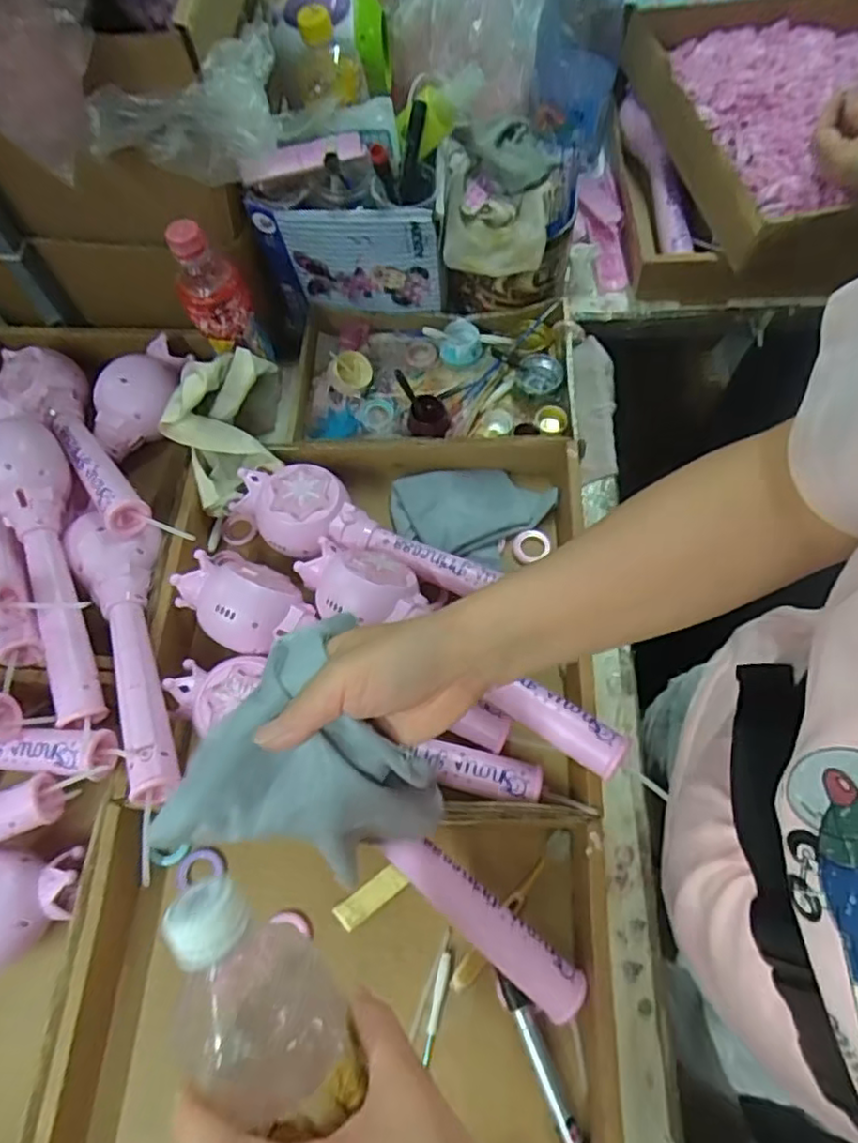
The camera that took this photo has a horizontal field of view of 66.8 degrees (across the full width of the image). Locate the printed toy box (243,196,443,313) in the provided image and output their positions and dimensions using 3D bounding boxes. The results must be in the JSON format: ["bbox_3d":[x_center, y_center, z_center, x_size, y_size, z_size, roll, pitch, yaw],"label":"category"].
[{"bbox_3d":[-0.080,-0.311,0.656,0.177,0.132,0.031,5,65,5],"label":"printed toy box"}]

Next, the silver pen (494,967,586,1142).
[{"bbox_3d":[0.079,0.342,0.451,0.015,0.010,0.121,-21,66,-7],"label":"silver pen"}]

